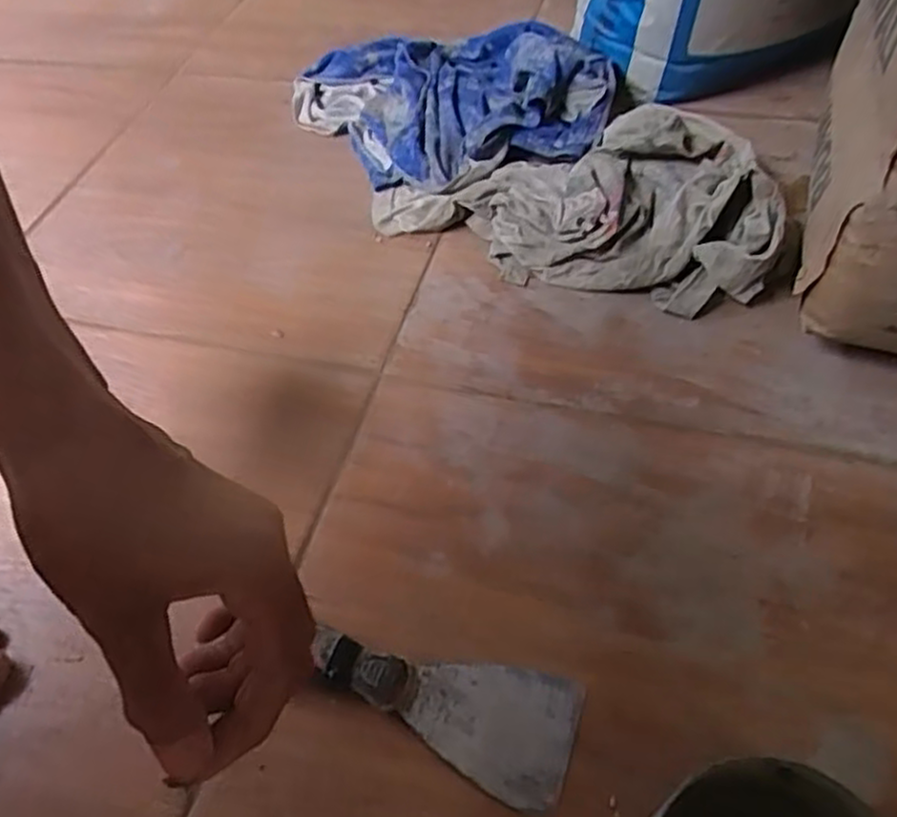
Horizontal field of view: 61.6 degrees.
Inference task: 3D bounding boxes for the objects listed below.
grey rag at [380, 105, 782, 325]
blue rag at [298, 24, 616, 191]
[{"bbox_3d":[0.099,-0.188,0.641,0.339,0.074,0.215,4,52,9],"label":"grey rag"},{"bbox_3d":[0.007,-0.312,0.746,0.300,0.075,0.241,-11,52,-3],"label":"blue rag"}]

